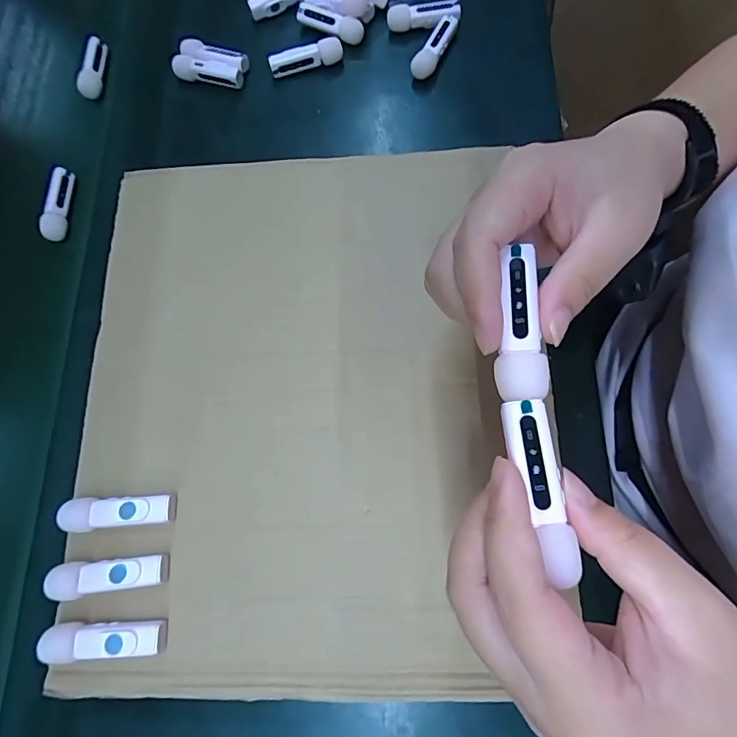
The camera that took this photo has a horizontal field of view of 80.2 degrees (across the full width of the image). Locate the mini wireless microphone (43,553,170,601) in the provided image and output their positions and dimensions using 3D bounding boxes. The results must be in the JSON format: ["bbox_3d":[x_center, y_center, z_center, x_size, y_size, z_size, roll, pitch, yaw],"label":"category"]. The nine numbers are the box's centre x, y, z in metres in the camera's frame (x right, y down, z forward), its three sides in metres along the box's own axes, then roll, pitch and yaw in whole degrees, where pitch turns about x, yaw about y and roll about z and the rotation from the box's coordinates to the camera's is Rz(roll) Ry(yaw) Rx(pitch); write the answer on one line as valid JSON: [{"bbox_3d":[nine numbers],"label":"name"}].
[{"bbox_3d":[-0.148,0.118,0.248,0.064,0.011,0.018,-8,74,6],"label":"mini wireless microphone"}]

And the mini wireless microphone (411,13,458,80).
[{"bbox_3d":[0.060,-0.286,0.393,0.017,0.022,0.063,30,81,14],"label":"mini wireless microphone"}]

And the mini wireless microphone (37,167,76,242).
[{"bbox_3d":[-0.276,-0.146,0.390,0.019,0.016,0.065,4,76,9],"label":"mini wireless microphone"}]

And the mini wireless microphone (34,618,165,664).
[{"bbox_3d":[-0.145,0.149,0.240,0.064,0.011,0.017,-4,75,0],"label":"mini wireless microphone"}]

